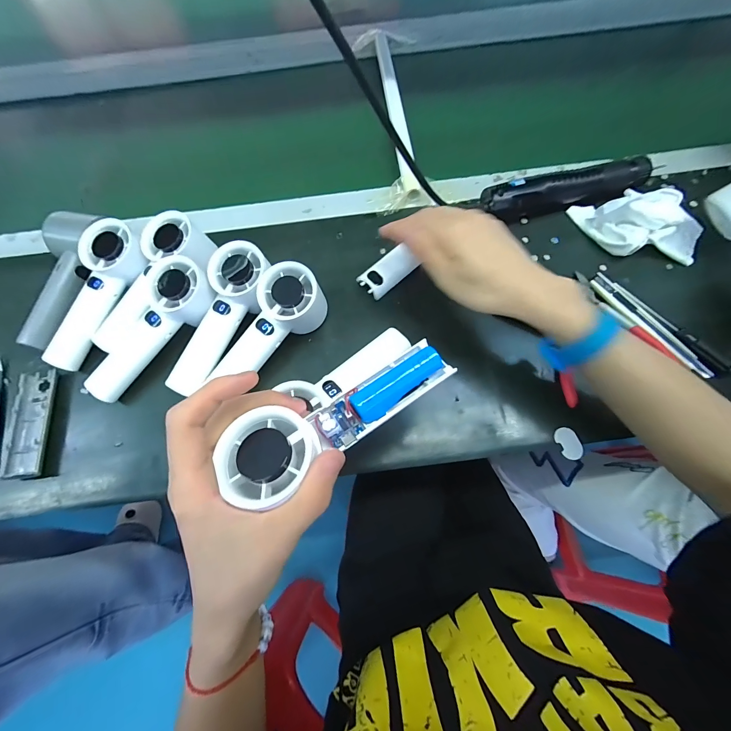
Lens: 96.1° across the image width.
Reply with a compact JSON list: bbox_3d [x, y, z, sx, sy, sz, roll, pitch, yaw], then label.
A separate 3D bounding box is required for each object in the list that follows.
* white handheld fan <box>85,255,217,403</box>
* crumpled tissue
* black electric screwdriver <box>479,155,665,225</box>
[{"bbox_3d":[-0.213,-0.036,0.329,0.058,0.036,0.155,40,91,15],"label":"white handheld fan"},{"bbox_3d":[0.312,-0.162,0.367,0.143,0.053,0.083,8,69,5],"label":"crumpled tissue"},{"bbox_3d":[0.232,-0.202,0.387,0.196,0.043,0.035,-13,69,-3],"label":"black electric screwdriver"}]

